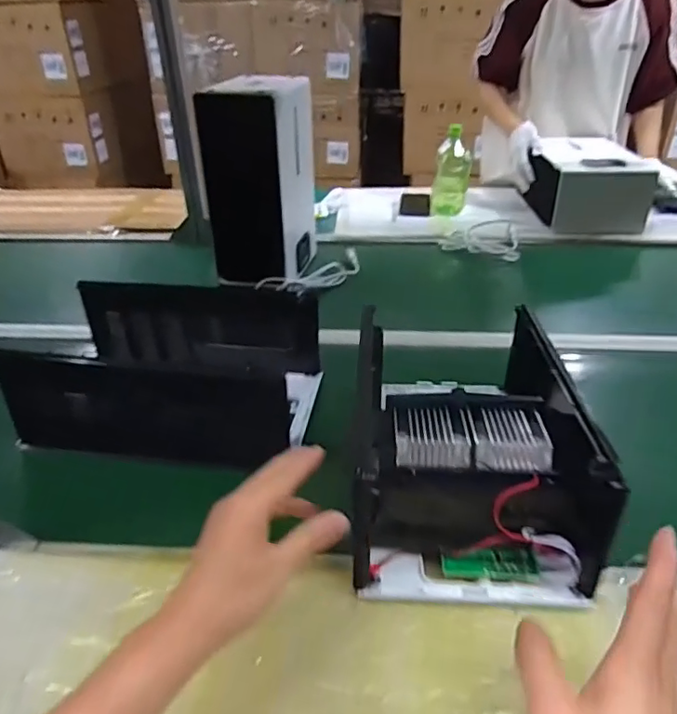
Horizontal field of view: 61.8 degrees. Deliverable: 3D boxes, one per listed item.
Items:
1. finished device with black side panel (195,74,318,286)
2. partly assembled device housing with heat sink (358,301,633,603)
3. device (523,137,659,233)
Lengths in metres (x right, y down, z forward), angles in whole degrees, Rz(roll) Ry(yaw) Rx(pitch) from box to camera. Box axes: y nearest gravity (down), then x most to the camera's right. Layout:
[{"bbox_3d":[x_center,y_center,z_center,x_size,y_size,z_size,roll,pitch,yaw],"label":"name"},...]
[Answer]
[{"bbox_3d":[-0.134,-0.315,1.028,0.139,0.332,0.187,7,32,12],"label":"finished device with black side panel"},{"bbox_3d":[0.124,0.089,0.558,0.208,0.142,0.259,2,32,3],"label":"partly assembled device housing with heat sink"},{"bbox_3d":[0.555,-0.392,1.304,0.199,0.155,0.286,1,32,2],"label":"device"}]

